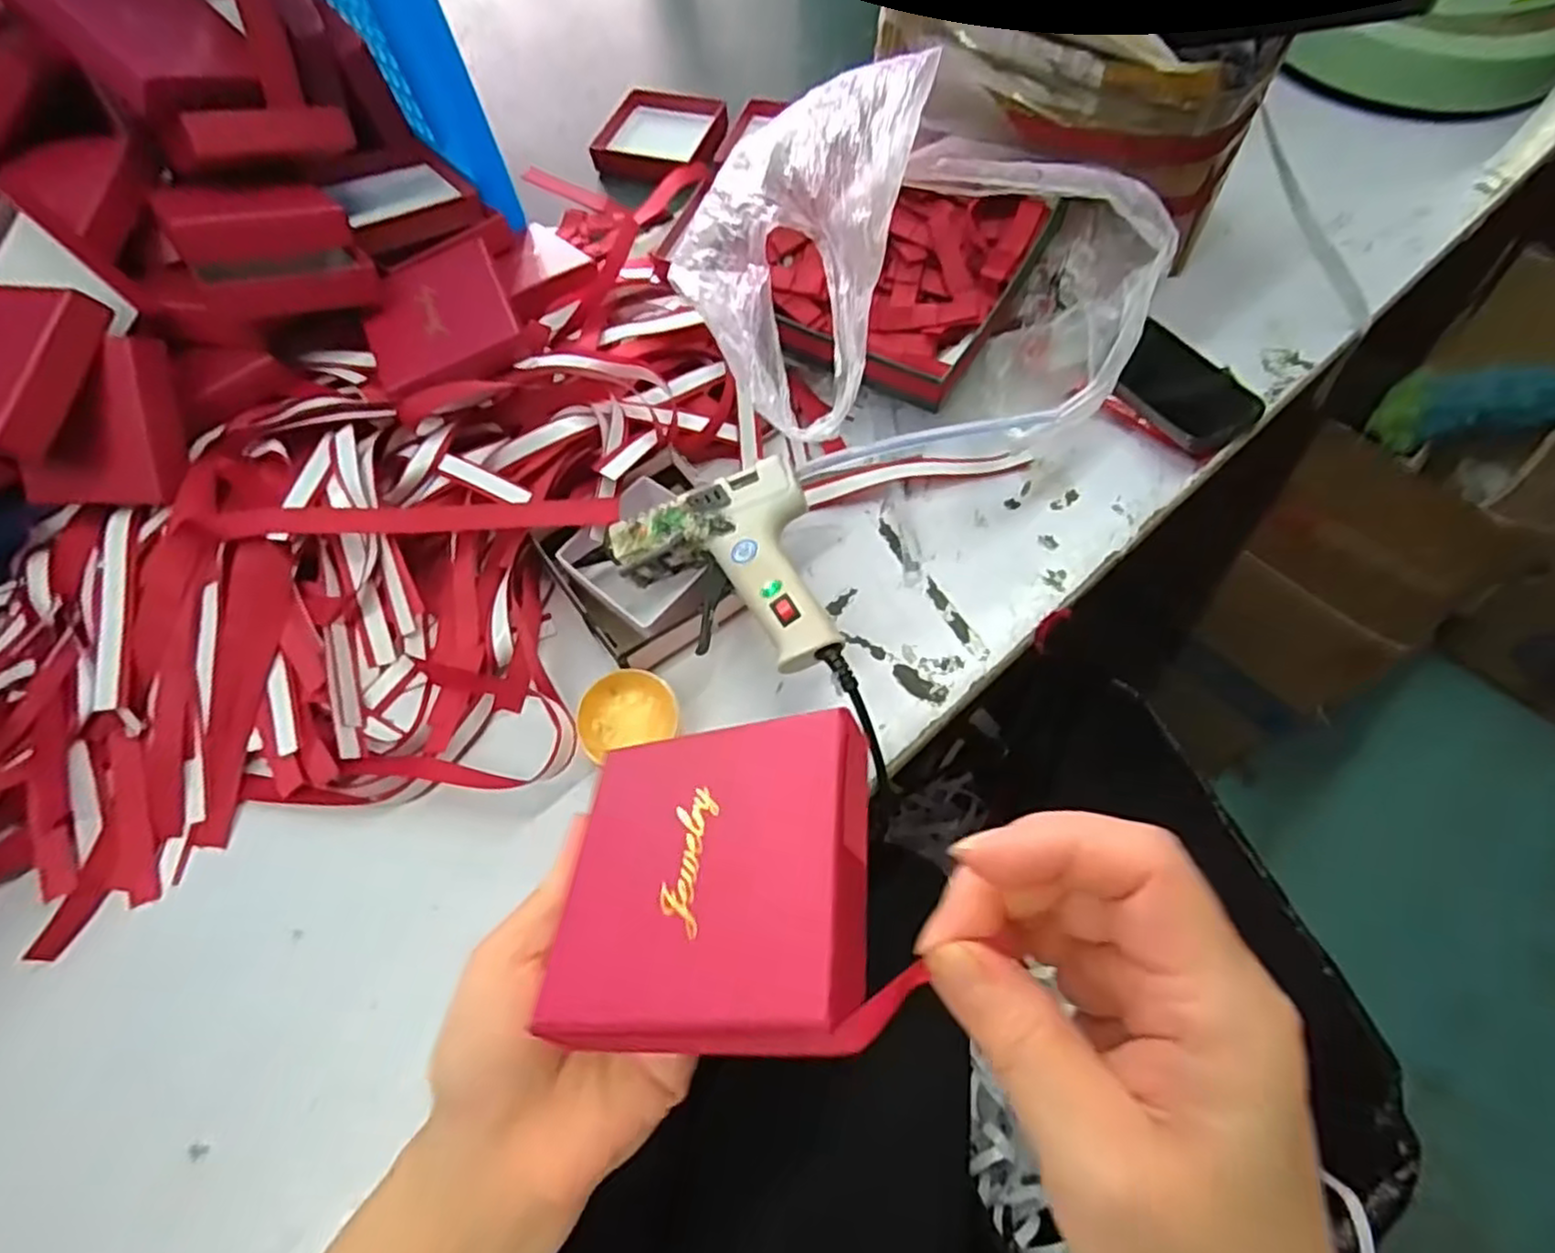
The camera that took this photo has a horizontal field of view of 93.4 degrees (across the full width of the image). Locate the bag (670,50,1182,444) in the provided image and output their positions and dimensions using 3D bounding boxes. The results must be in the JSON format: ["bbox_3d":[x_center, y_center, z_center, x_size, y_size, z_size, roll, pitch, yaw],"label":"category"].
[{"bbox_3d":[0.094,-0.197,0.434,0.266,0.151,0.192,-19,65,-7],"label":"bag"}]

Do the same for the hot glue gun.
[{"bbox_3d":[-0.032,-0.017,0.381,0.118,0.037,0.129,-17,65,-6],"label":"hot glue gun"}]

